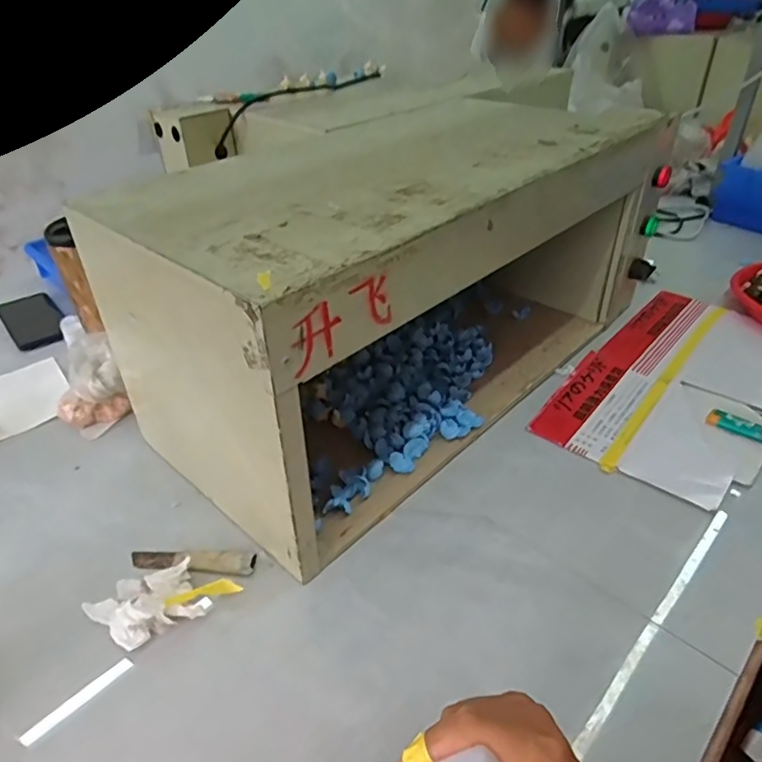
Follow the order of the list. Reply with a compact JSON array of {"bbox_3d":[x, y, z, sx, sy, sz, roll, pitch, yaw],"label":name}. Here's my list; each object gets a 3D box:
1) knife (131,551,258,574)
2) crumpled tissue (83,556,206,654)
[{"bbox_3d":[-0.173,0.166,0.531,0.118,0.008,0.021,3,36,5],"label":"knife"},{"bbox_3d":[-0.200,0.186,0.483,0.089,0.036,0.065,-17,39,-20],"label":"crumpled tissue"}]

